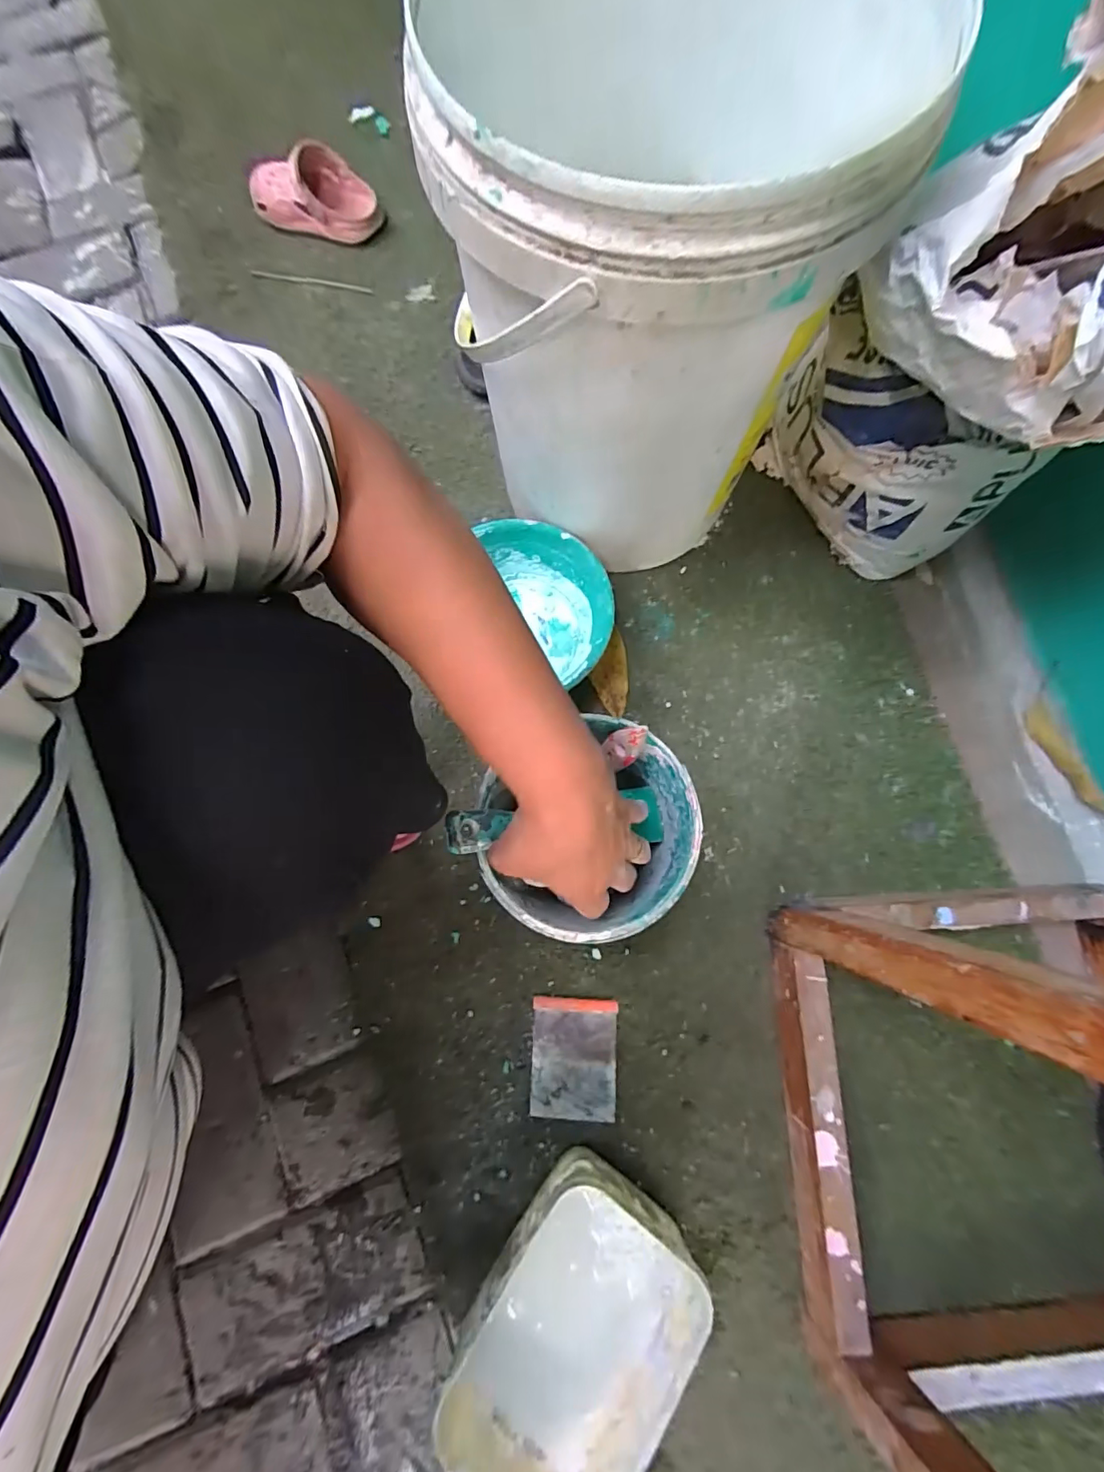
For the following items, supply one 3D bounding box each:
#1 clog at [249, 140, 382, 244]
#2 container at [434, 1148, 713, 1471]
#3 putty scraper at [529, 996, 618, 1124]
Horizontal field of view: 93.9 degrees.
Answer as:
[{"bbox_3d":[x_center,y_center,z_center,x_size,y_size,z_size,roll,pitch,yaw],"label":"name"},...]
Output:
[{"bbox_3d":[-0.326,-0.748,0.706,0.197,0.057,0.085,14,76,2],"label":"clog"},{"bbox_3d":[0.017,0.458,0.410,0.138,0.092,0.192,33,79,7],"label":"container"},{"bbox_3d":[0.020,0.306,0.490,0.079,0.007,0.103,2,77,0],"label":"putty scraper"}]

